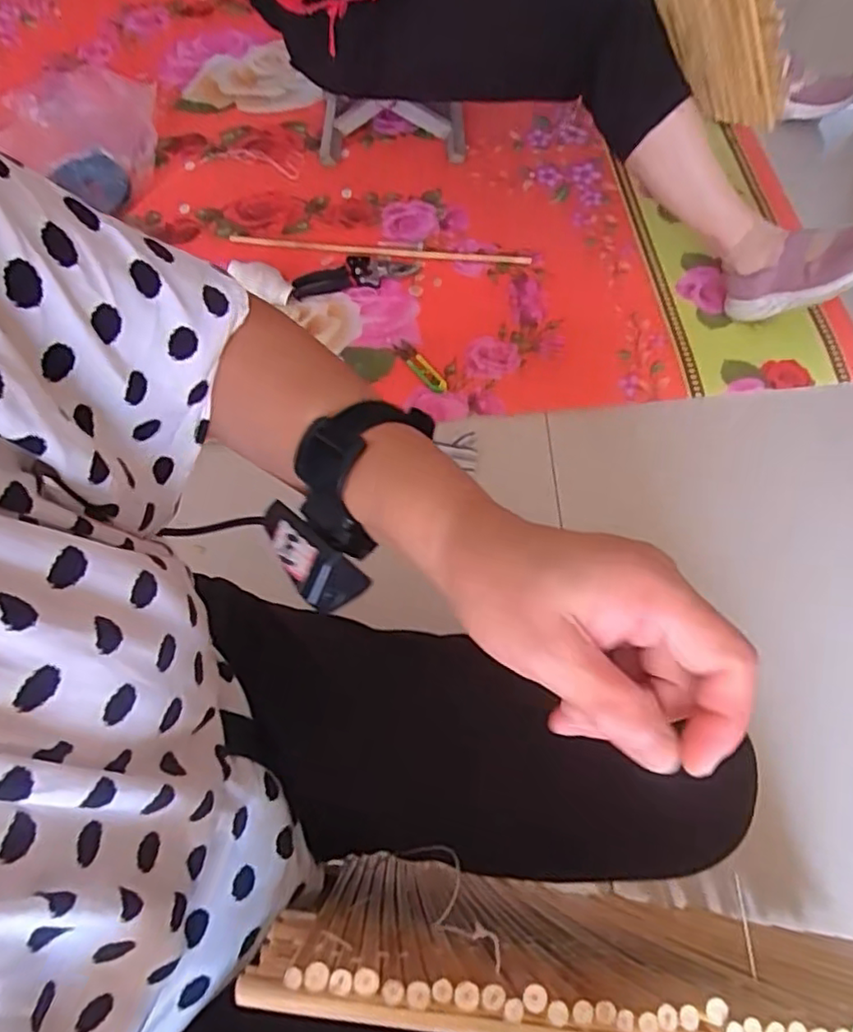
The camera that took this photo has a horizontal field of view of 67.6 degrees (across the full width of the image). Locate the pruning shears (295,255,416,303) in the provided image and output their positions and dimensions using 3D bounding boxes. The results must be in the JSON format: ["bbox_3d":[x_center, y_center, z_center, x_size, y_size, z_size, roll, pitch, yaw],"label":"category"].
[{"bbox_3d":[-0.122,-0.397,1.038,0.204,0.017,0.063,-15,64,-6],"label":"pruning shears"}]

